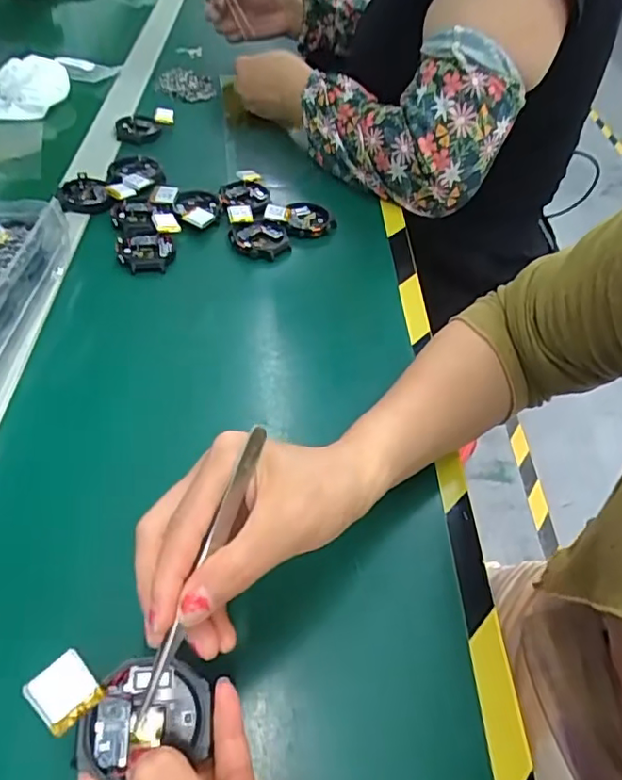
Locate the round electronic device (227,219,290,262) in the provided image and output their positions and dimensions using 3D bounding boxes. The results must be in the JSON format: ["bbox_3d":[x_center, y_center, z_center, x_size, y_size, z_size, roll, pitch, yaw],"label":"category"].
[{"bbox_3d":[-0.046,-0.135,0.521,0.052,0.010,0.045,-3,48,-7],"label":"round electronic device"}]

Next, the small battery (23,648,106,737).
[{"bbox_3d":[-0.094,0.116,0.223,0.022,0.004,0.023,-39,89,-25],"label":"small battery"}]

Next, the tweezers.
[{"bbox_3d":[-0.044,0.073,0.243,0.006,0.010,0.124,19,75,10],"label":"tweezers"}]

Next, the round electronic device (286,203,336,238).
[{"bbox_3d":[0.001,-0.160,0.548,0.044,0.013,0.048,2,47,-3],"label":"round electronic device"}]

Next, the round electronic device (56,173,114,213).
[{"bbox_3d":[-0.209,-0.180,0.536,0.045,0.016,0.041,2,47,-3],"label":"round electronic device"}]

